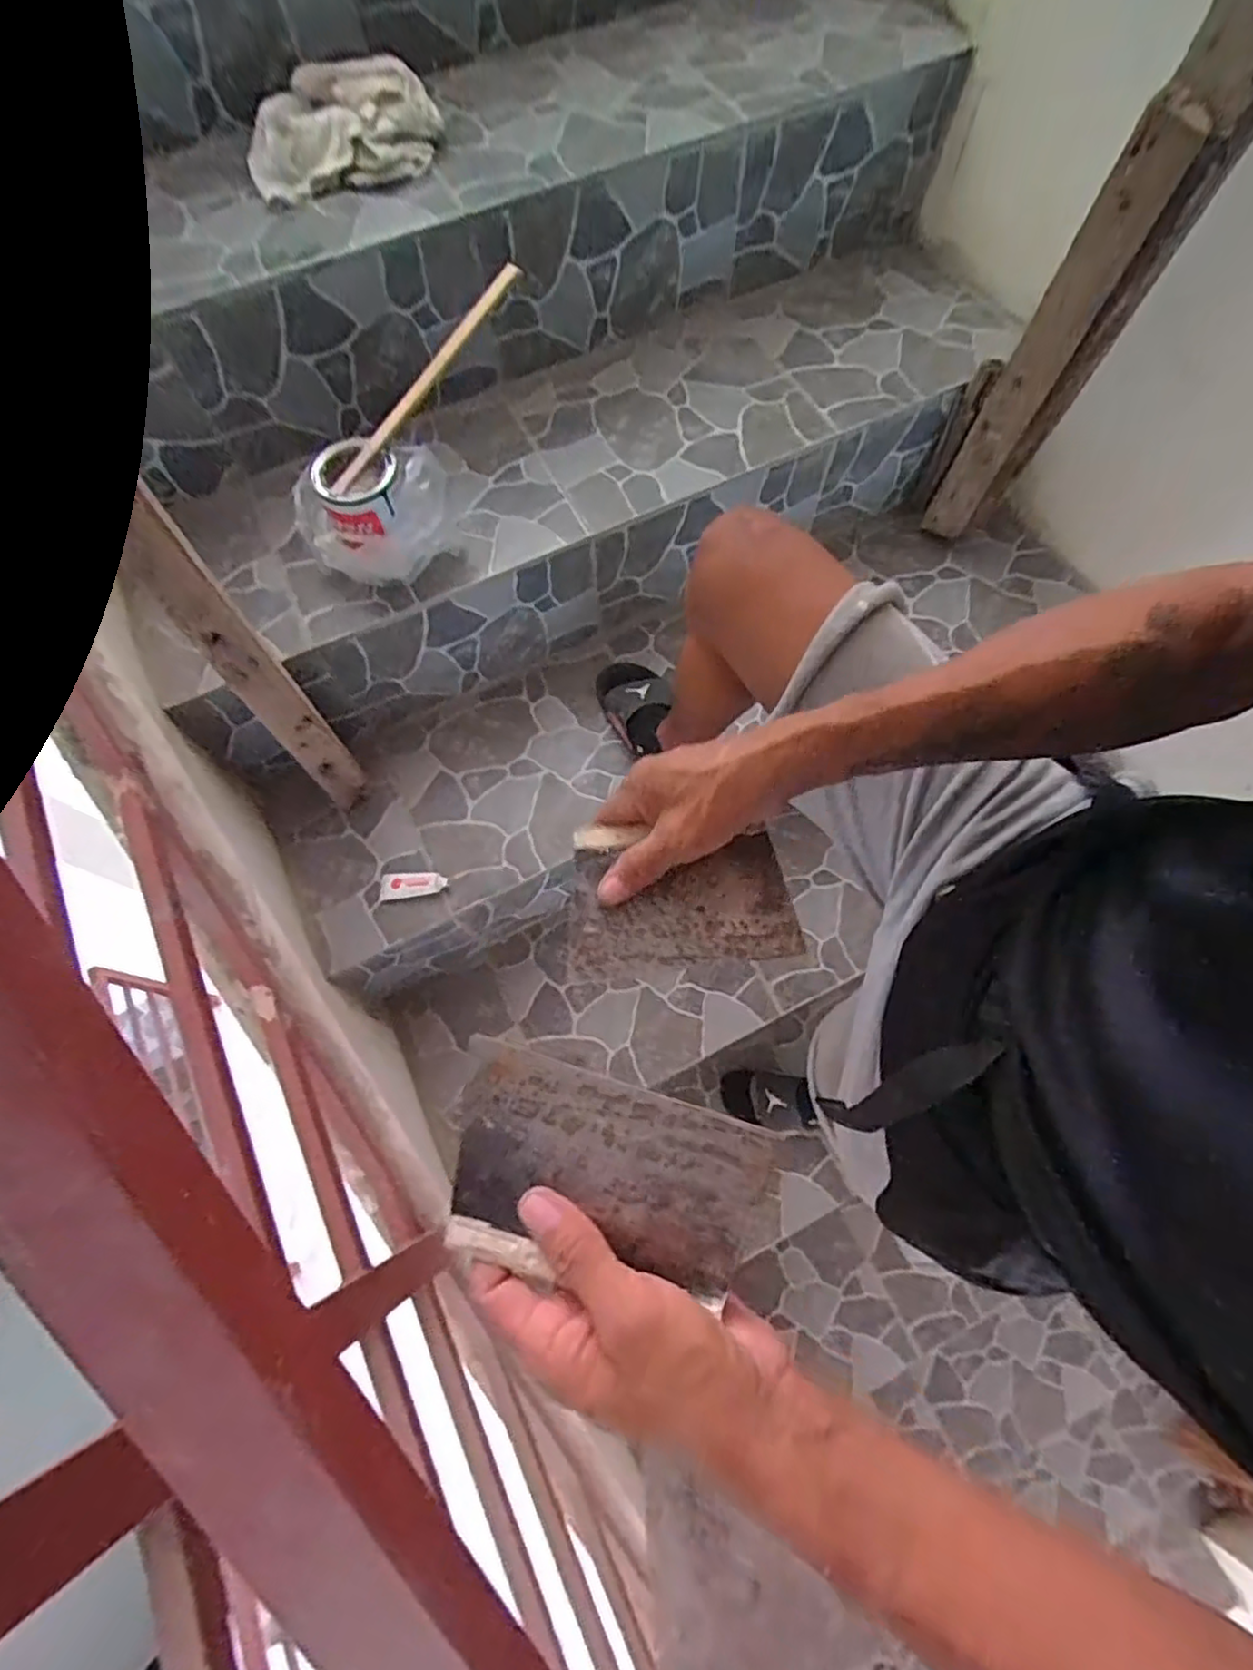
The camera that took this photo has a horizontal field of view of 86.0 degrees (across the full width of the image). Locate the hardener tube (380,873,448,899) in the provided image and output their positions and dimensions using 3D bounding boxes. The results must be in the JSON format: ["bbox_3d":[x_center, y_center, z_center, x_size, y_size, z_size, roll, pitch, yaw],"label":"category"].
[{"bbox_3d":[-0.302,0.070,0.956,0.094,0.026,0.037,-6,69,-1],"label":"hardener tube"}]

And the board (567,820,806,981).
[{"bbox_3d":[0.031,0.036,0.406,0.132,0.018,0.085,-6,69,-1],"label":"board"}]

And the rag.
[{"bbox_3d":[-0.332,-0.814,0.778,0.222,0.085,0.086,-14,69,-4],"label":"rag"}]

